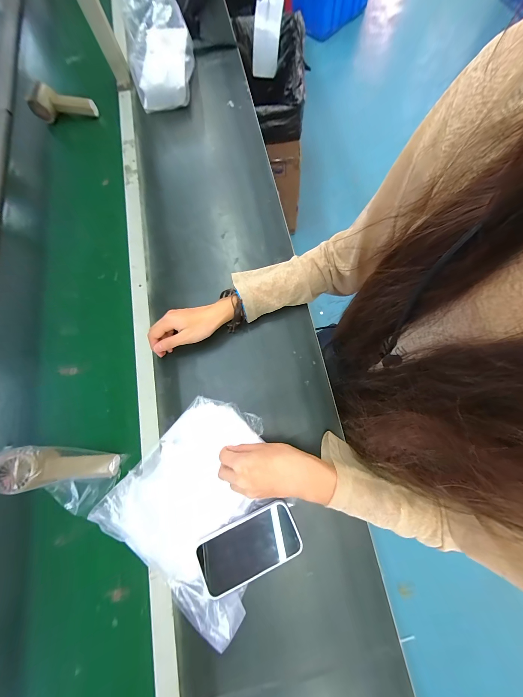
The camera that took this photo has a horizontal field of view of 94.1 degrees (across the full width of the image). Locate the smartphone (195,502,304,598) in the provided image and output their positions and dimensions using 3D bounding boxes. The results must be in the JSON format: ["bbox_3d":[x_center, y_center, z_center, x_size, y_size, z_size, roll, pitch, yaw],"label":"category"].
[{"bbox_3d":[-0.018,0.294,0.361,0.147,0.008,0.076,-24,76,-7],"label":"smartphone"}]

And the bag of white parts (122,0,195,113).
[{"bbox_3d":[-0.260,-0.766,0.622,0.161,0.110,0.334,-16,75,-5],"label":"bag of white parts"}]

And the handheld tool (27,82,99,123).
[{"bbox_3d":[-0.467,-0.567,0.573,0.147,0.052,0.047,13,74,3],"label":"handheld tool"}]

